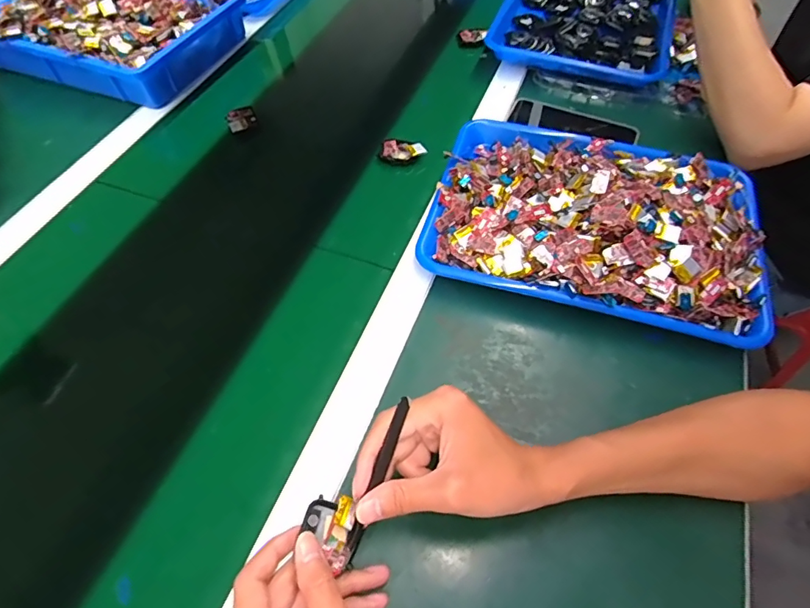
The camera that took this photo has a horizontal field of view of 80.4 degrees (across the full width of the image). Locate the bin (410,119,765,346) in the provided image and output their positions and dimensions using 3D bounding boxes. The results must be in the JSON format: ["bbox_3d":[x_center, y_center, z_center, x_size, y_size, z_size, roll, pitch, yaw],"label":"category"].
[{"bbox_3d":[0.198,-0.097,0.503,0.329,0.063,0.245,14,56,13],"label":"bin"}]

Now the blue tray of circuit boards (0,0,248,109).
[{"bbox_3d":[-0.452,-0.427,0.726,0.346,0.083,0.245,17,57,15],"label":"blue tray of circuit boards"}]

